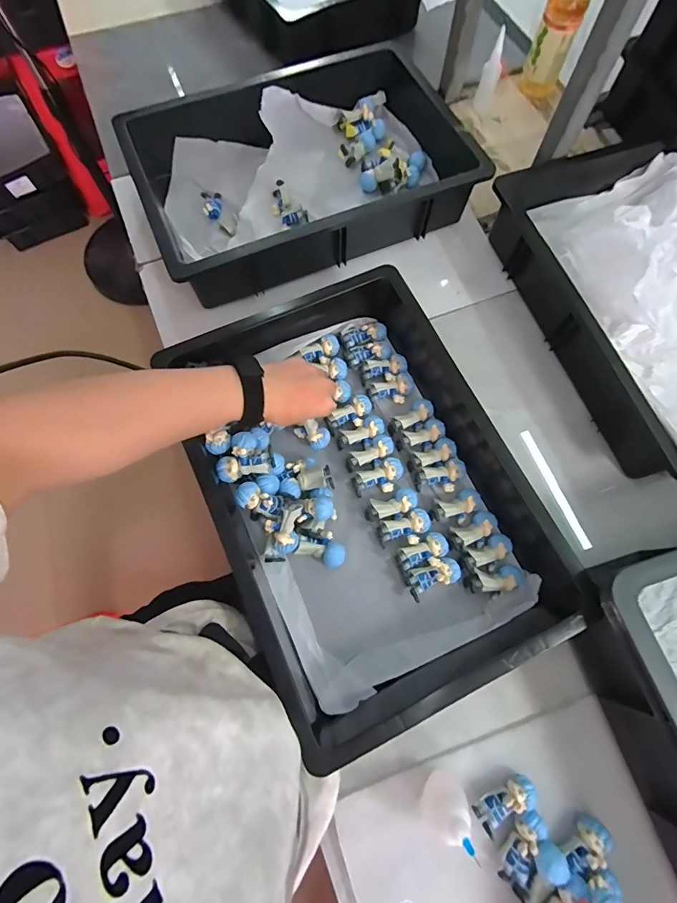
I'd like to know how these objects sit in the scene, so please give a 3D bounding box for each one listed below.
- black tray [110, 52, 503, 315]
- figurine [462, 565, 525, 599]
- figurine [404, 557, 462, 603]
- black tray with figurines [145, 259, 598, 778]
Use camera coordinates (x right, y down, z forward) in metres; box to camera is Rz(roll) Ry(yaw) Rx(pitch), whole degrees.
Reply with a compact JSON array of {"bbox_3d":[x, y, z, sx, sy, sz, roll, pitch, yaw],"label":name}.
[{"bbox_3d":[-0.043,-0.412,0.606,0.461,0.096,0.301,-23,74,-8],"label":"black tray"},{"bbox_3d":[0.176,0.146,0.465,0.063,0.027,0.033,-4,72,-2],"label":"figurine"},{"bbox_3d":[0.107,0.141,0.469,0.062,0.034,0.030,-25,74,-8],"label":"figurine"},{"bbox_3d":[0.032,0.030,0.471,0.333,0.085,0.448,-21,73,-7],"label":"black tray with figurines"}]

